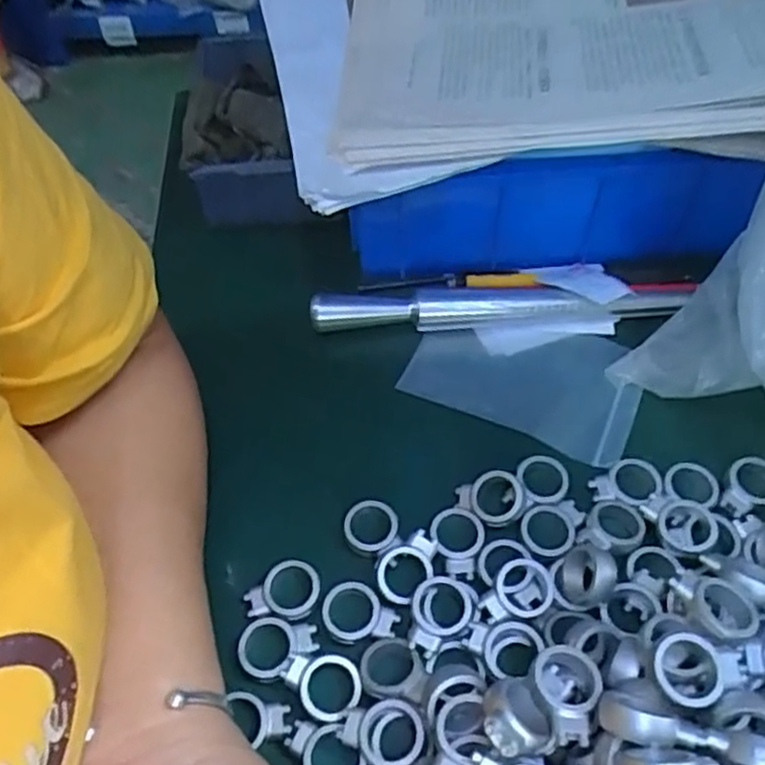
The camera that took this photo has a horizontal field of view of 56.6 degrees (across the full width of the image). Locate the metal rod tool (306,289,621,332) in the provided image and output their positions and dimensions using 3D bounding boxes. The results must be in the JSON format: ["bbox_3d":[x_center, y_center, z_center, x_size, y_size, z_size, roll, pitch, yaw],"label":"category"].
[{"bbox_3d":[0.044,-0.042,0.413,0.169,0.019,0.020,-2,55,1],"label":"metal rod tool"}]

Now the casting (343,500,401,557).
[{"bbox_3d":[-0.005,0.070,0.340,0.026,0.005,0.028,-1,55,1],"label":"casting"}]

